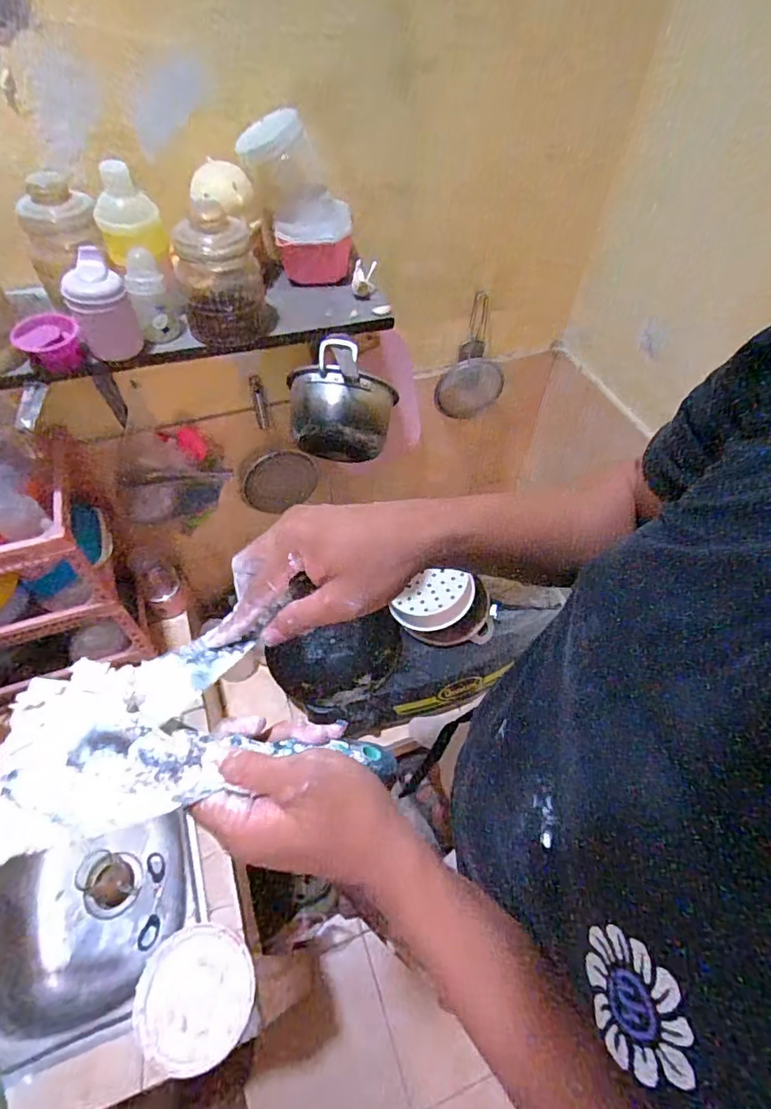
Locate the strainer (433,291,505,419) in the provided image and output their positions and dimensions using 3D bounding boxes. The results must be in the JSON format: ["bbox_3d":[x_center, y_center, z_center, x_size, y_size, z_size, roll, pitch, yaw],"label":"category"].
[{"bbox_3d":[0.188,-0.406,1.100,0.144,0.274,0.039,-14,55,-11],"label":"strainer"}]

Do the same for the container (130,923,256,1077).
[{"bbox_3d":[-0.299,0.694,0.809,0.173,0.023,0.175,1,53,-1],"label":"container"}]

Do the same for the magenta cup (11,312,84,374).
[{"bbox_3d":[-0.415,-0.262,0.638,0.074,0.054,0.060,-22,57,-17],"label":"magenta cup"}]

